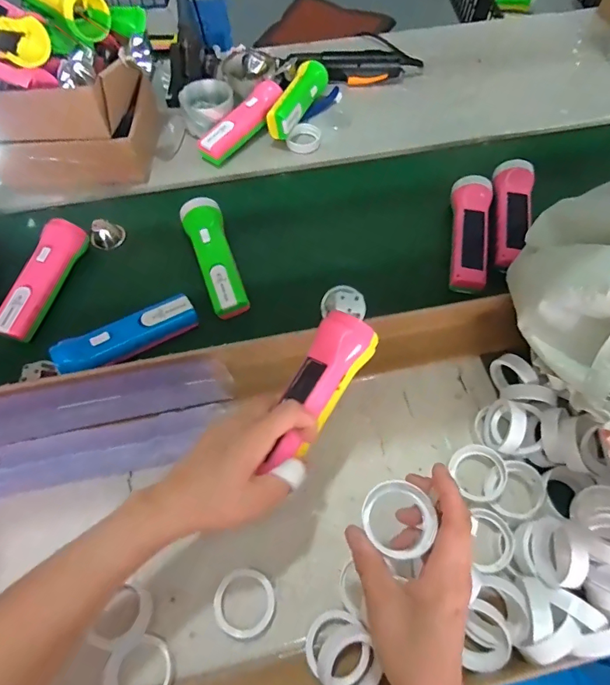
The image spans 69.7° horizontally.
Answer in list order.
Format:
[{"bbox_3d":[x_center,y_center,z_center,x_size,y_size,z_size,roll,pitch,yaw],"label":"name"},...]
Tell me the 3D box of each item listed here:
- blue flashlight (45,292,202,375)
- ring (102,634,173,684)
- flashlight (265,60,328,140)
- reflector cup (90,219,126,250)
[{"bbox_3d":[-0.198,-0.009,0.493,0.154,0.038,0.042,-29,66,-14],"label":"blue flashlight"},{"bbox_3d":[-0.138,0.277,0.363,0.053,0.015,0.050,0,63,0],"label":"ring"},{"bbox_3d":[-0.013,-0.381,0.687,0.048,0.051,0.170,22,65,11],"label":"flashlight"},{"bbox_3d":[-0.271,-0.147,0.593,0.023,0.043,0.038,37,101,45],"label":"reflector cup"}]

